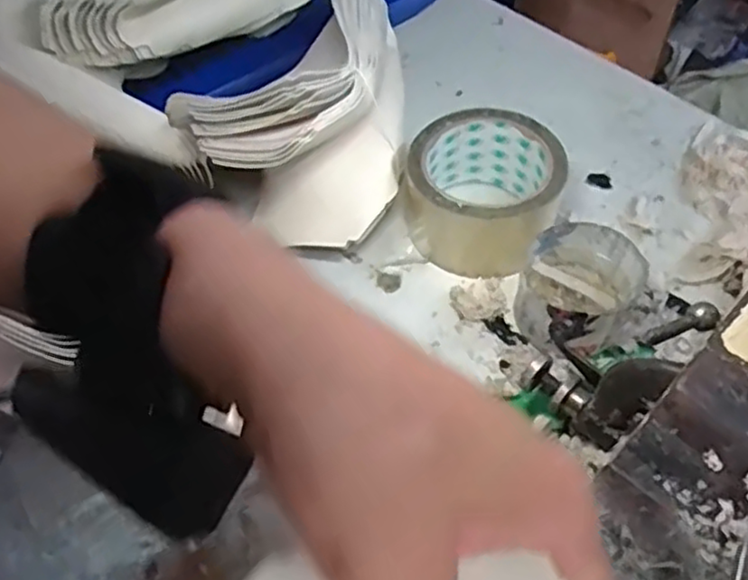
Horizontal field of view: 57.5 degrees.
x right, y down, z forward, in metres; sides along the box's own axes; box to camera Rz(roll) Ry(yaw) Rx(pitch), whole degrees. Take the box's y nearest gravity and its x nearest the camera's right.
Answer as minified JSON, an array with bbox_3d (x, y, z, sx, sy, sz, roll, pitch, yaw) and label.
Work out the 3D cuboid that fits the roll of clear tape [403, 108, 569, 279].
[{"bbox_3d":[0.074,-0.065,0.461,0.092,0.065,0.093,-2,54,2],"label":"roll of clear tape"}]

